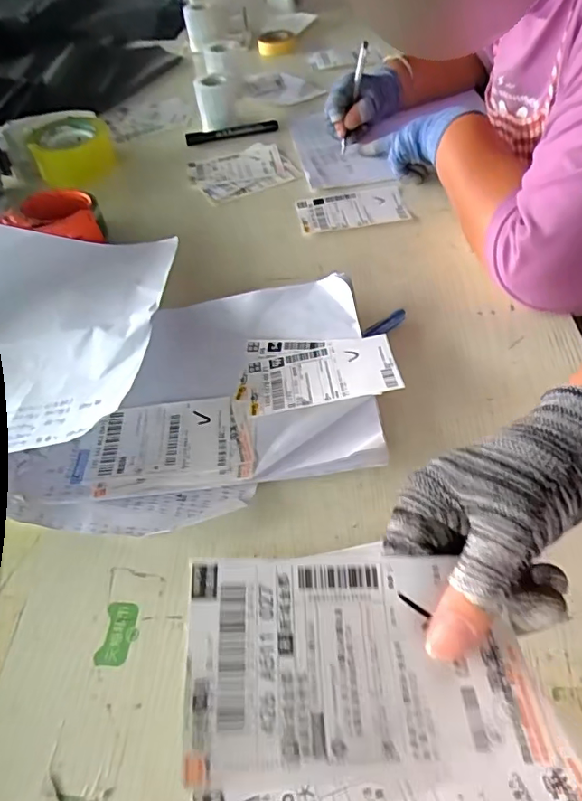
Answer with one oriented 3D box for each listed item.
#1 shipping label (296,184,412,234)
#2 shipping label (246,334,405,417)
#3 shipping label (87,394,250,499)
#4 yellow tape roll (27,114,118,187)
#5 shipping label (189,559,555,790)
[{"bbox_3d":[0.075,-0.239,0.645,0.131,0.008,0.078,-10,54,-2],"label":"shipping label"},{"bbox_3d":[0.027,-0.023,0.461,0.131,0.004,0.076,-12,45,4],"label":"shipping label"},{"bbox_3d":[-0.102,0.036,0.437,0.135,0.006,0.088,-7,54,0],"label":"shipping label"},{"bbox_3d":[-0.292,-0.335,0.703,0.107,0.055,0.106,-2,54,3],"label":"yellow tape roll"},{"bbox_3d":[0.026,0.097,0.197,0.125,0.021,0.074,-5,54,2],"label":"shipping label"}]

